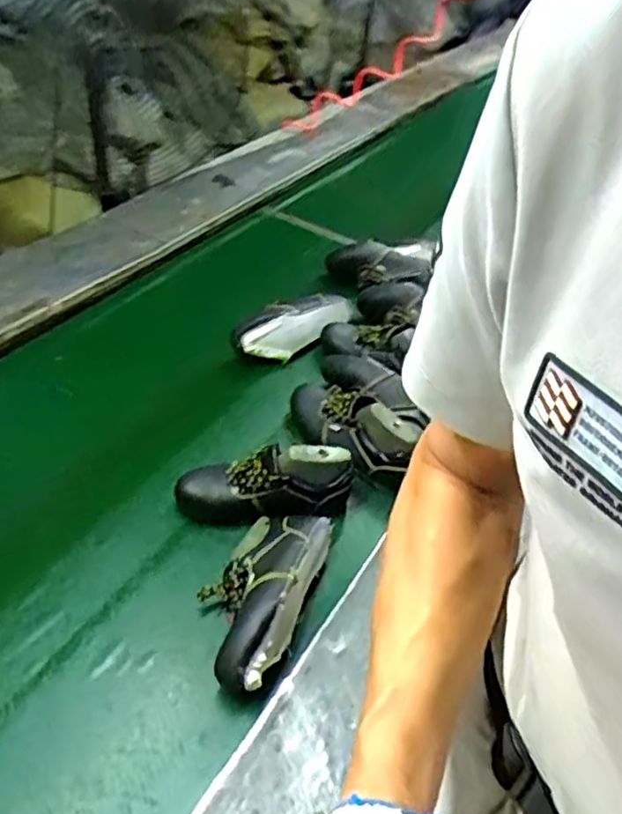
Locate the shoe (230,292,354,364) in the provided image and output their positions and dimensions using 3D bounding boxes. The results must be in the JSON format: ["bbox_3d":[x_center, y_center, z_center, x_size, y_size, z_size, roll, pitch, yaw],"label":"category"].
[{"bbox_3d":[-0.030,-0.154,1.287,0.264,0.082,0.077,-27,51,-32],"label":"shoe"}]

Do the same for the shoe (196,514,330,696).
[{"bbox_3d":[-0.072,0.240,0.874,0.129,0.090,0.251,19,43,14],"label":"shoe"}]

